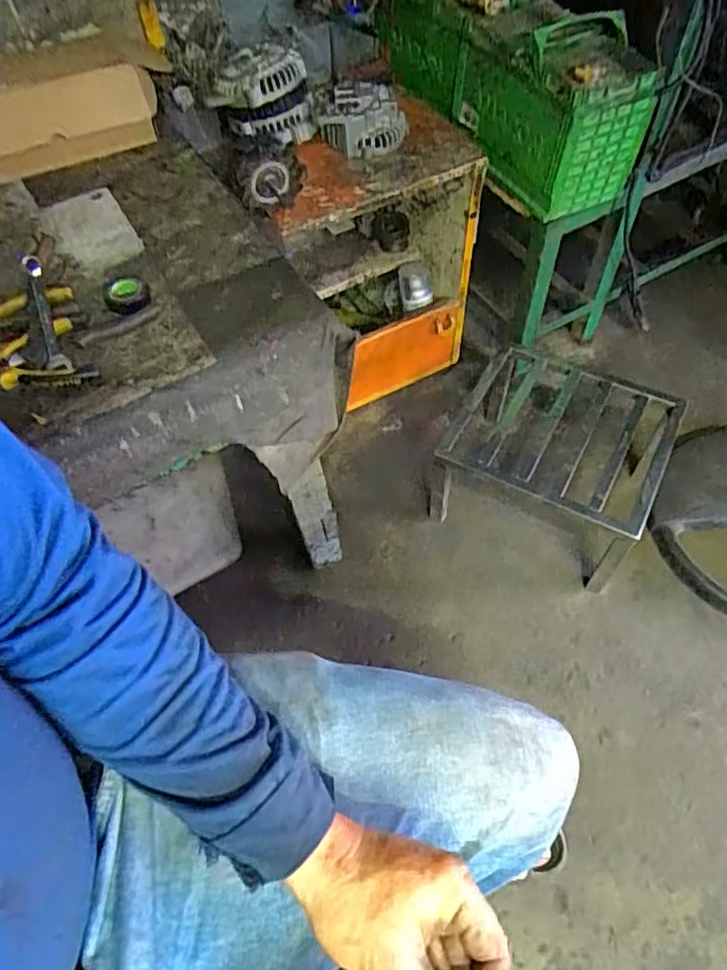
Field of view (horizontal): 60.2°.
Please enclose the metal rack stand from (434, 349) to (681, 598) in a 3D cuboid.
[{"bbox_3d":[0.347,-0.058,1.156,0.355,0.214,0.350,24,60,17],"label":"metal rack stand"}]

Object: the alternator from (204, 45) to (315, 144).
[{"bbox_3d":[-0.172,-0.639,1.022,0.163,0.110,0.145,-8,56,-3],"label":"alternator"}]

